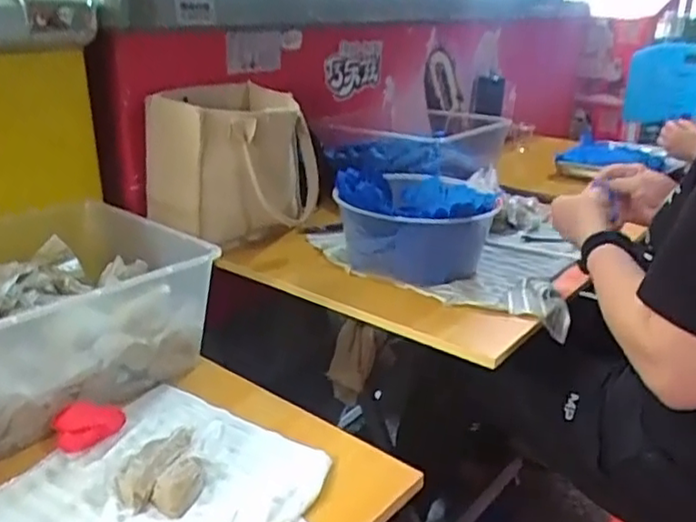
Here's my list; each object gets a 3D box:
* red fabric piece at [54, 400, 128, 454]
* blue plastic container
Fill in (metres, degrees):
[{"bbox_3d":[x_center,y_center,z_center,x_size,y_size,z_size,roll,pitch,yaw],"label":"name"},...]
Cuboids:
[{"bbox_3d":[-0.237,0.148,0.596,0.059,0.039,0.021,-17,28,-39],"label":"red fabric piece"},{"bbox_3d":[0.090,-0.039,0.898,0.204,0.134,0.195,7,22,12],"label":"blue plastic container"}]

